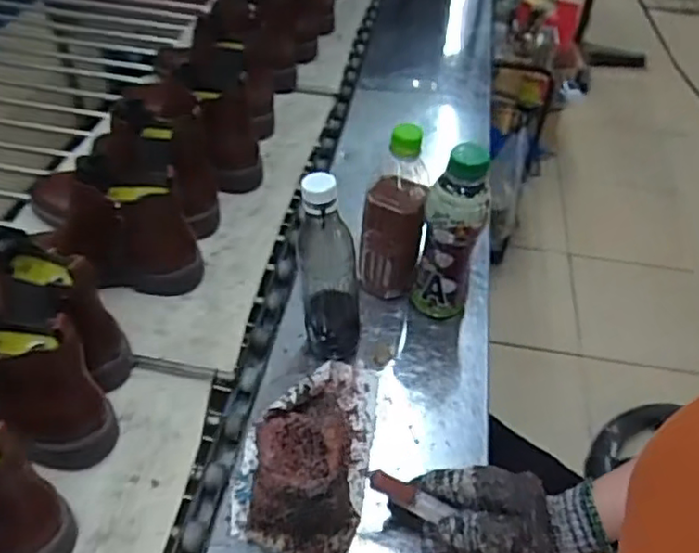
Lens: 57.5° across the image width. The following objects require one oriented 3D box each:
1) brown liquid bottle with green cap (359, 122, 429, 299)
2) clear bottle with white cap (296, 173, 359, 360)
[{"bbox_3d":[0.048,-0.066,0.689,0.062,0.213,0.063,4,44,1],"label":"brown liquid bottle with green cap"},{"bbox_3d":[-0.019,0.005,0.613,0.059,0.230,0.048,2,44,-1],"label":"clear bottle with white cap"}]

